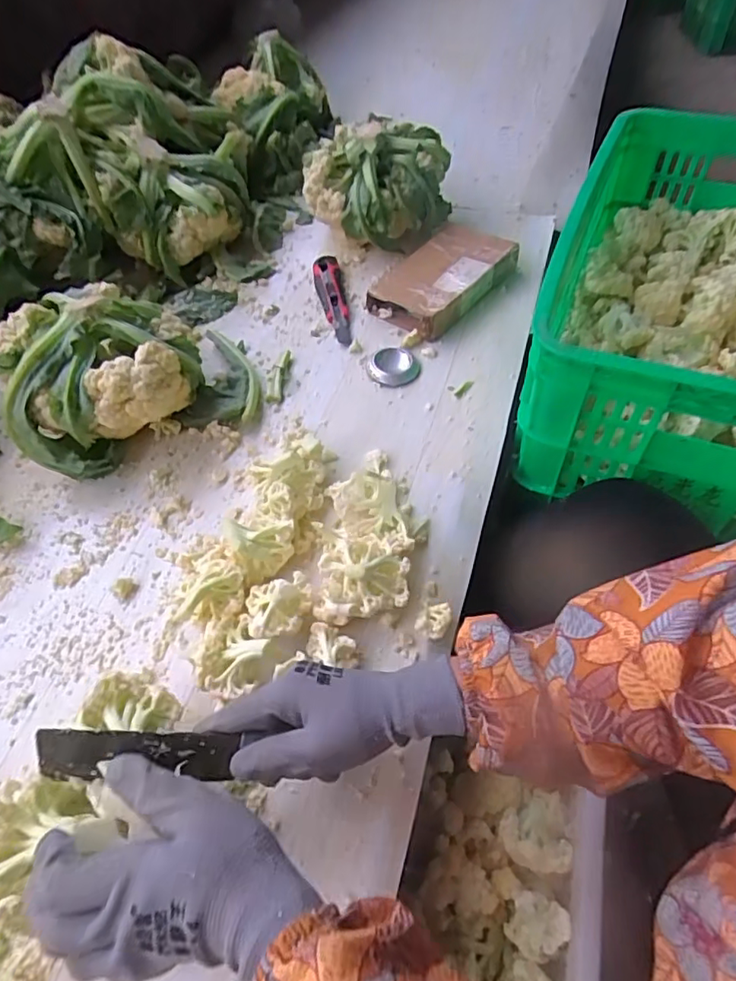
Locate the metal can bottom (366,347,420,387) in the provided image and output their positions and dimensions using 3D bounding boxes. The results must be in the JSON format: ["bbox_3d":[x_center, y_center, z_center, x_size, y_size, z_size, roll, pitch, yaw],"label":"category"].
[{"bbox_3d":[0.028,-0.152,0.690,0.059,0.013,0.067,-25,57,-13],"label":"metal can bottom"}]

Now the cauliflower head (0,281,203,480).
[{"bbox_3d":[-0.285,-0.127,0.616,0.187,0.126,0.184,-20,57,-10],"label":"cauliflower head"}]

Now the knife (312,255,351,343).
[{"bbox_3d":[-0.049,-0.260,0.767,0.037,0.015,0.185,-9,55,-2],"label":"knife"}]

